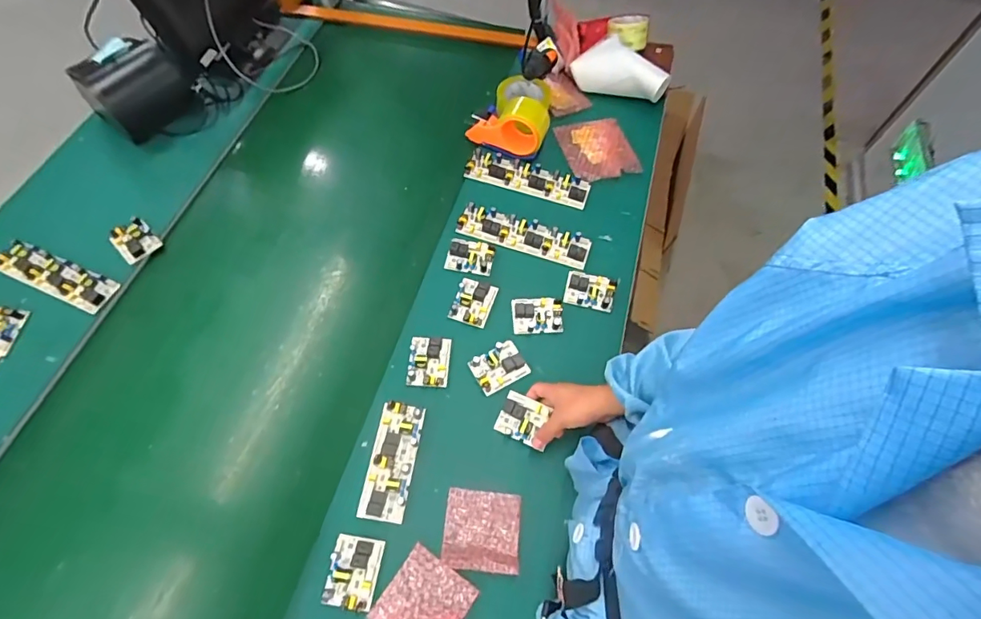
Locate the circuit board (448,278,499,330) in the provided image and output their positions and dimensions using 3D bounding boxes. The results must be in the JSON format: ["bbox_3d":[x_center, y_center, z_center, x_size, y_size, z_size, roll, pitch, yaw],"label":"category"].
[{"bbox_3d":[-0.028,-0.015,0.803,0.063,0.018,0.079,14,63,9],"label":"circuit board"}]

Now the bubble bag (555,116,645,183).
[{"bbox_3d":[0.213,-0.327,0.972,0.126,0.015,0.161,-11,62,-5],"label":"bubble bag"}]

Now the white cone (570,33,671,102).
[{"bbox_3d":[0.274,-0.504,1.025,0.200,0.080,0.080,13,63,8],"label":"white cone"}]

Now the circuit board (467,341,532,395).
[{"bbox_3d":[0.014,0.088,0.754,0.080,0.014,0.063,-29,65,-14],"label":"circuit board"}]

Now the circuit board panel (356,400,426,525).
[{"bbox_3d":[-0.140,0.215,0.694,0.064,0.013,0.159,7,62,5],"label":"circuit board panel"}]

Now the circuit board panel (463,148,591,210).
[{"bbox_3d":[0.072,-0.254,0.933,0.235,0.021,0.071,18,63,11],"label":"circuit board panel"}]

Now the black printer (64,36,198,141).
[{"bbox_3d":[-0.714,-0.452,0.979,0.178,0.142,0.130,-40,68,-18],"label":"black printer"}]

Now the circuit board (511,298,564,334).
[{"bbox_3d":[0.078,0.009,0.801,0.082,0.013,0.060,-3,62,0],"label":"circuit board"}]

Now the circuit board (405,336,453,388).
[{"bbox_3d":[-0.096,0.079,0.759,0.062,0.015,0.083,2,62,2],"label":"circuit board"}]

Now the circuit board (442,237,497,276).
[{"bbox_3d":[-0.035,-0.094,0.847,0.080,0.021,0.059,11,62,7],"label":"circuit board"}]

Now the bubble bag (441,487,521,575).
[{"bbox_3d":[-0.011,0.293,0.648,0.098,0.016,0.096,4,62,3],"label":"bubble bag"}]

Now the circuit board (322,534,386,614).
[{"bbox_3d":[-0.178,0.338,0.626,0.064,0.015,0.082,7,62,5],"label":"circuit board"}]

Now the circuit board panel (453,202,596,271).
[{"bbox_3d":[0.060,-0.136,0.872,0.235,0.019,0.066,17,63,10],"label":"circuit board panel"}]

